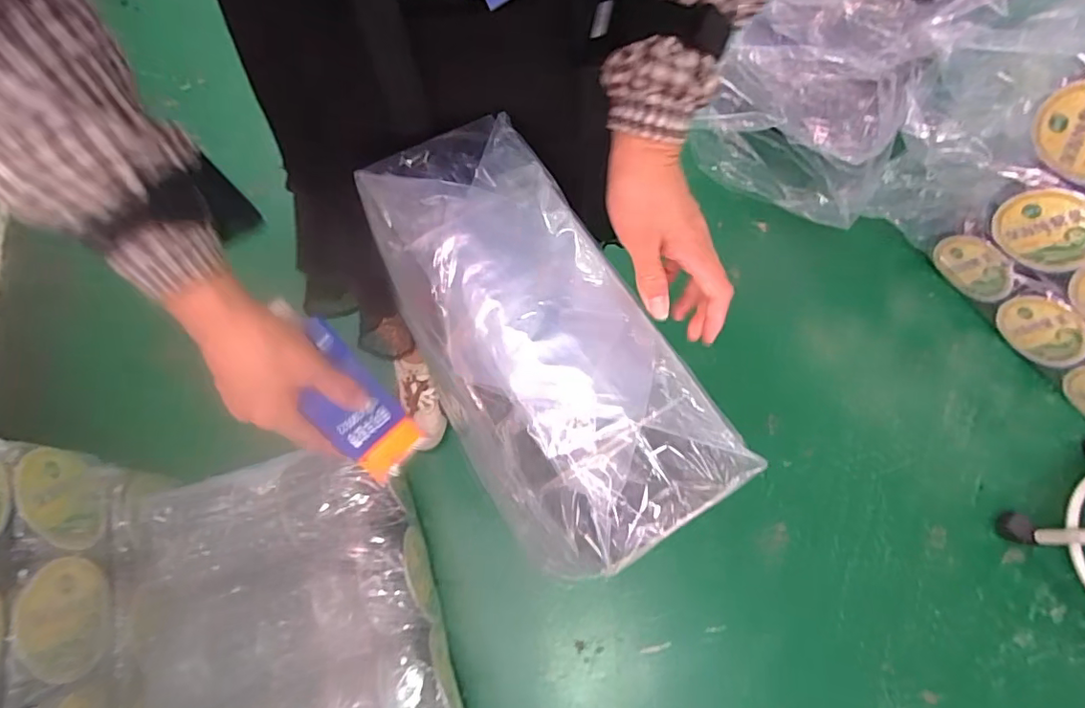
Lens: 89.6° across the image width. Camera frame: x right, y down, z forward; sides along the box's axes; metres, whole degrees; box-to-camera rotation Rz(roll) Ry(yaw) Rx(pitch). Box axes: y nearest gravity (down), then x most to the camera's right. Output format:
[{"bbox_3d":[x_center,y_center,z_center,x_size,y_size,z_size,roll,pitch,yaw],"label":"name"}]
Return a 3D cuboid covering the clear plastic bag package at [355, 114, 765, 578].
[{"bbox_3d":[-0.012,-0.014,0.479,0.185,0.115,0.380,-31,74,-10],"label":"clear plastic bag package"}]

